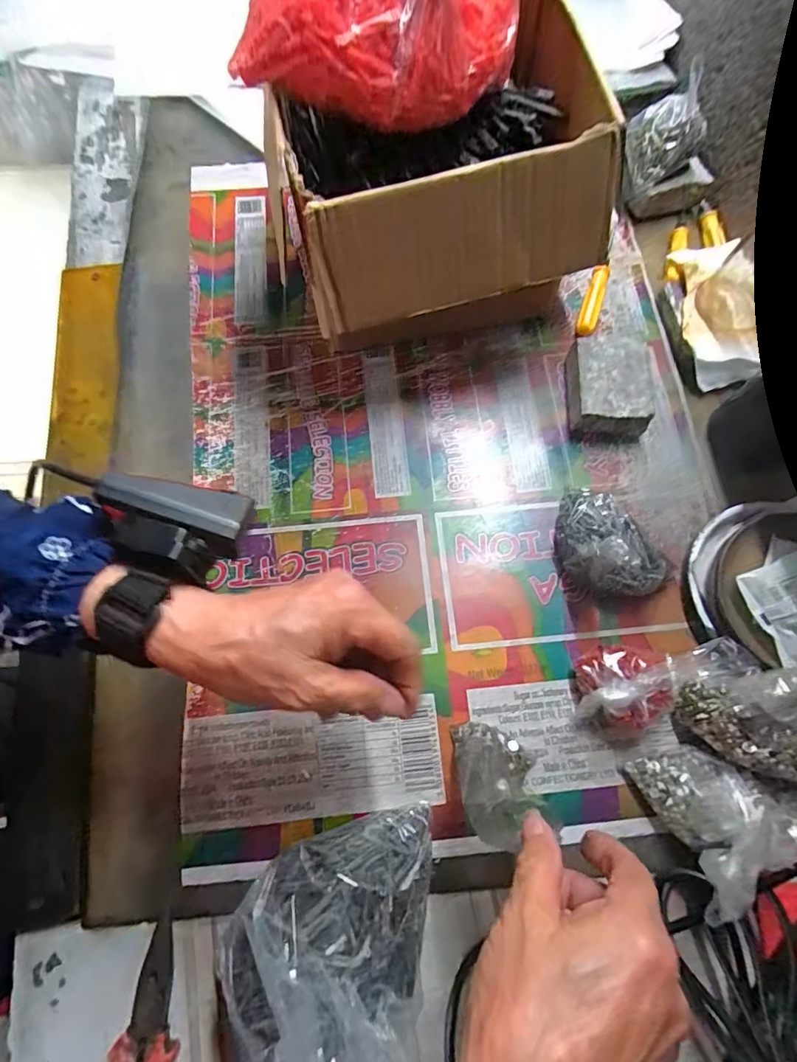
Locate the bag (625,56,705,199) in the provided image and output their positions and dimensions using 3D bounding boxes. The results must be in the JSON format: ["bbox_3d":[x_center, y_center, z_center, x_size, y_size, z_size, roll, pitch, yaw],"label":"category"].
[{"bbox_3d":[0.240,-0.356,0.426,0.074,0.027,0.055,-35,85,34],"label":"bag"}]

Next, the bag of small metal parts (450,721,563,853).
[{"bbox_3d":[0.069,0.168,0.316,0.054,0.019,0.080,-16,74,-4],"label":"bag of small metal parts"}]

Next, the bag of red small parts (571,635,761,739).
[{"bbox_3d":[0.170,0.104,0.311,0.095,0.064,0.063,-4,74,0],"label":"bag of red small parts"}]

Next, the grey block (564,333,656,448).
[{"bbox_3d":[0.173,-0.118,0.394,0.060,0.030,0.085,1,74,1],"label":"grey block"}]

